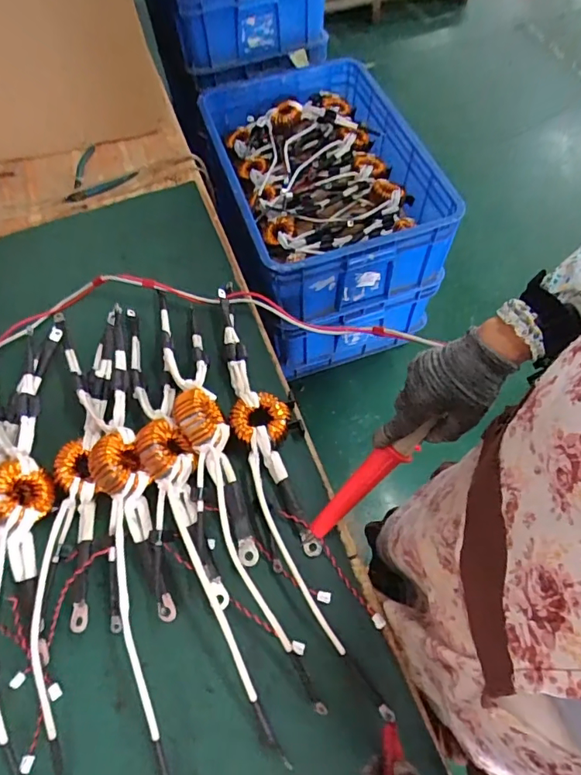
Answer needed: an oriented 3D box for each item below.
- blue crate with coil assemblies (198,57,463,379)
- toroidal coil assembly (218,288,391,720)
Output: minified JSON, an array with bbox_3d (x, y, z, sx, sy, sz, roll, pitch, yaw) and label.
[{"bbox_3d":[0.063,-0.459,1.244,0.451,0.383,0.665,-19,63,-10],"label":"blue crate with coil assemblies"},{"bbox_3d":[-0.019,0.097,0.622,0.077,0.040,0.553,-13,62,-7],"label":"toroidal coil assembly"}]

